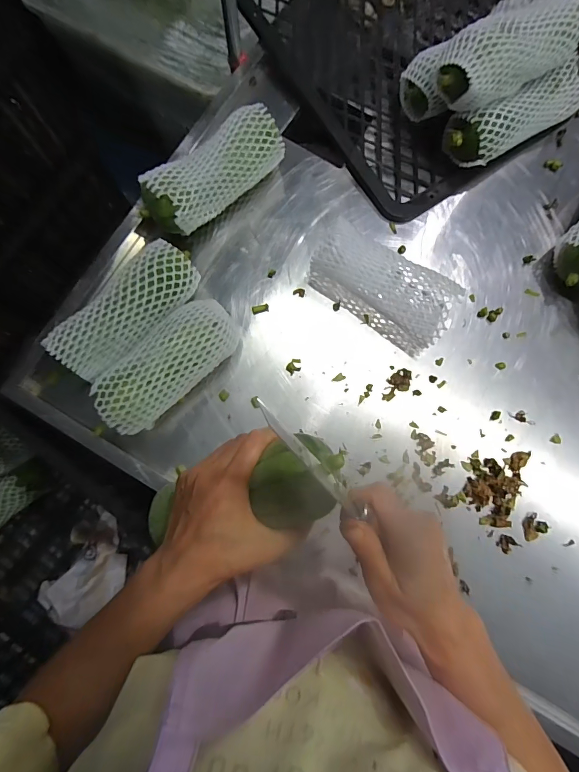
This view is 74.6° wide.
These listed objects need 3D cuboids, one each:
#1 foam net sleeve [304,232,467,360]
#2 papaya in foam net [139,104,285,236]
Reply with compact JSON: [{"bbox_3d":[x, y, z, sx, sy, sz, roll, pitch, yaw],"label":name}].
[{"bbox_3d":[0.117,-0.131,0.488,0.190,0.060,0.083,35,81,4],"label":"foam net sleeve"},{"bbox_3d":[-0.096,-0.268,0.495,0.192,0.086,0.066,-43,84,-8],"label":"papaya in foam net"}]

